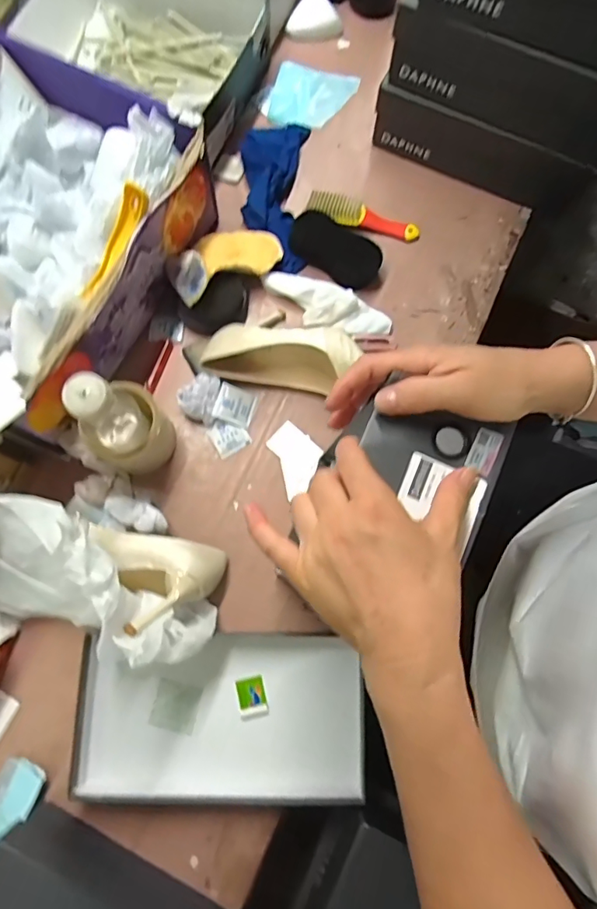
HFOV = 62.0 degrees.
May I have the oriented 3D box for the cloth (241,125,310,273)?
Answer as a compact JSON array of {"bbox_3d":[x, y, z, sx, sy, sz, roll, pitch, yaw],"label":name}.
[{"bbox_3d":[-0.035,-0.371,0.687,0.098,0.023,0.241,2,76,-1],"label":"cloth"}]

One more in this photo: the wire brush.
[{"bbox_3d":[0.090,-0.330,0.684,0.158,0.030,0.030,17,77,3],"label":"wire brush"}]

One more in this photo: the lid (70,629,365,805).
[{"bbox_3d":[-0.082,0.282,0.545,0.302,0.034,0.162,1,77,-1],"label":"lid"}]

